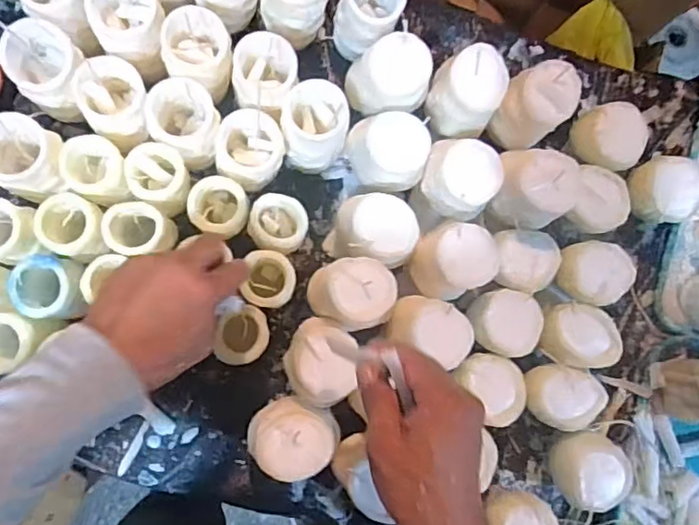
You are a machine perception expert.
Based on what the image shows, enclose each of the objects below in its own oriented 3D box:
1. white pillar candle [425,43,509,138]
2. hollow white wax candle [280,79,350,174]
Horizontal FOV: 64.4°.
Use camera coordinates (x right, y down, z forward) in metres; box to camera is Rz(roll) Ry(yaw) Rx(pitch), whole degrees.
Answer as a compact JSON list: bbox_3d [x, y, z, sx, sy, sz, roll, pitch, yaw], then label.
[{"bbox_3d":[0.118,-0.169,0.560,0.057,0.084,0.065,-7,86,-6],"label":"white pillar candle"},{"bbox_3d":[-0.036,-0.134,0.566,0.067,0.094,0.067,-5,86,-6],"label":"hollow white wax candle"}]

